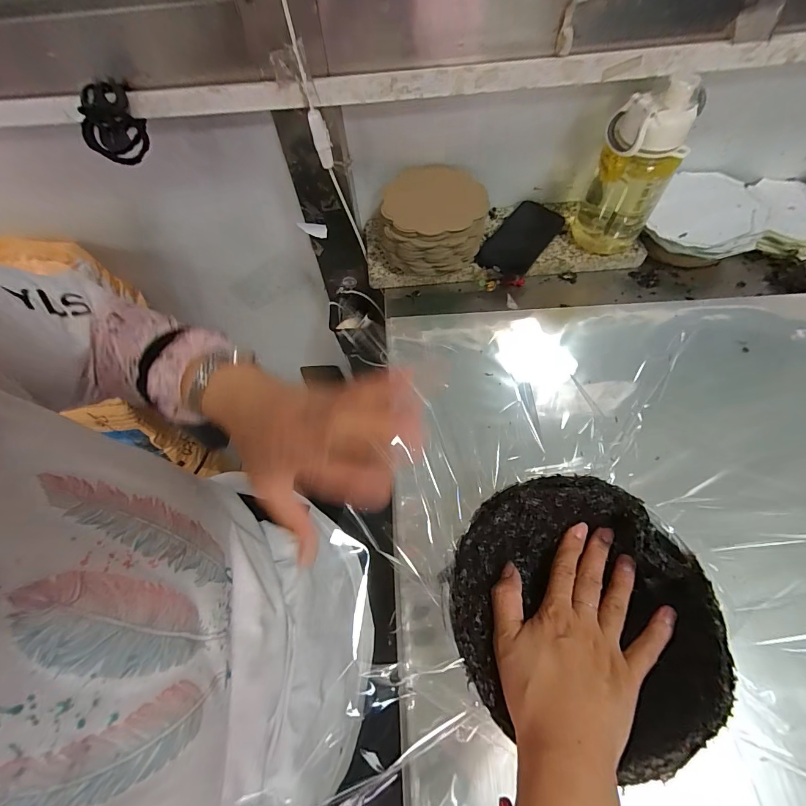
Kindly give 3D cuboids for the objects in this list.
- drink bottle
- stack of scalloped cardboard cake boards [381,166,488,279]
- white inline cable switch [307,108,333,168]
[{"bbox_3d":[0.288,-0.286,0.483,0.084,0.183,0.070,-7,62,0],"label":"drink bottle"},{"bbox_3d":[0.044,-0.252,0.528,0.140,0.083,0.138,9,63,8],"label":"stack of scalloped cardboard cake boards"},{"bbox_3d":[-0.094,-0.301,0.436,0.018,0.058,0.018,-18,63,-6],"label":"white inline cable switch"}]

